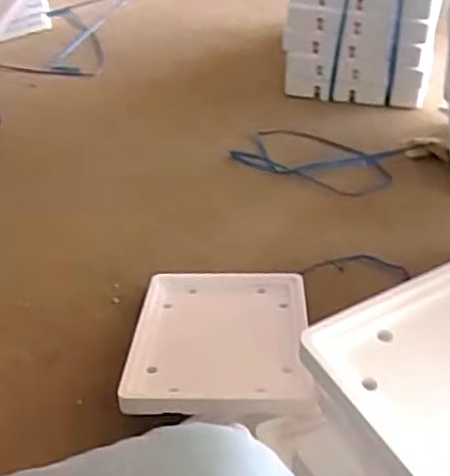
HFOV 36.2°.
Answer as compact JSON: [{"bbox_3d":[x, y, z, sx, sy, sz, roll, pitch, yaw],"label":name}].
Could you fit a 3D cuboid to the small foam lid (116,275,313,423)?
[{"bbox_3d":[-0.010,0.157,1.066,0.272,0.033,0.366,-2,25,4],"label":"small foam lid"}]

